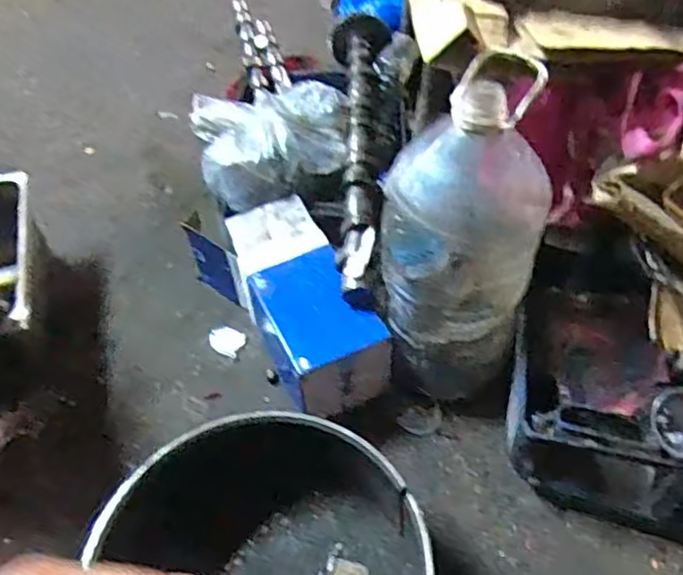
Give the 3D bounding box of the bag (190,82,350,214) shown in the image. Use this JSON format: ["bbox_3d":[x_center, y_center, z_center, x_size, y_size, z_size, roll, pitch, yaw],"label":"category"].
[{"bbox_3d":[-0.092,-0.219,0.945,0.221,0.084,0.189,-15,51,-8],"label":"bag"}]

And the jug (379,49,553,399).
[{"bbox_3d":[0.132,-0.038,0.721,0.170,0.363,0.144,-12,51,-5],"label":"jug"}]

